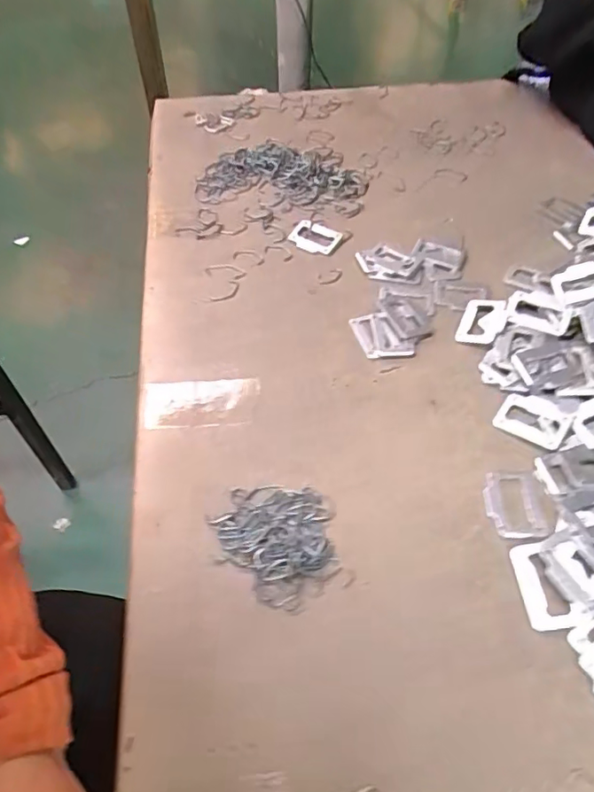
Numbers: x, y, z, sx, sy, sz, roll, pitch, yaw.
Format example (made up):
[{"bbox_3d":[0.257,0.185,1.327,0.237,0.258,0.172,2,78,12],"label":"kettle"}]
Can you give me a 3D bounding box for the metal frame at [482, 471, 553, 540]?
[{"bbox_3d":[0.152,0.076,0.377,0.039,0.004,0.052,-1,53,-1],"label":"metal frame"}]

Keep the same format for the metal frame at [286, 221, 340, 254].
[{"bbox_3d":[0.018,-0.166,0.560,0.048,0.006,0.037,22,56,16],"label":"metal frame"}]

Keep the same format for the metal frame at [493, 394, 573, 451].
[{"bbox_3d":[0.184,0.017,0.416,0.051,0.009,0.038,31,59,22],"label":"metal frame"}]

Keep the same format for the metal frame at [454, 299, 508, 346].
[{"bbox_3d":[0.166,-0.068,0.480,0.037,0.006,0.053,11,59,27],"label":"metal frame"}]

